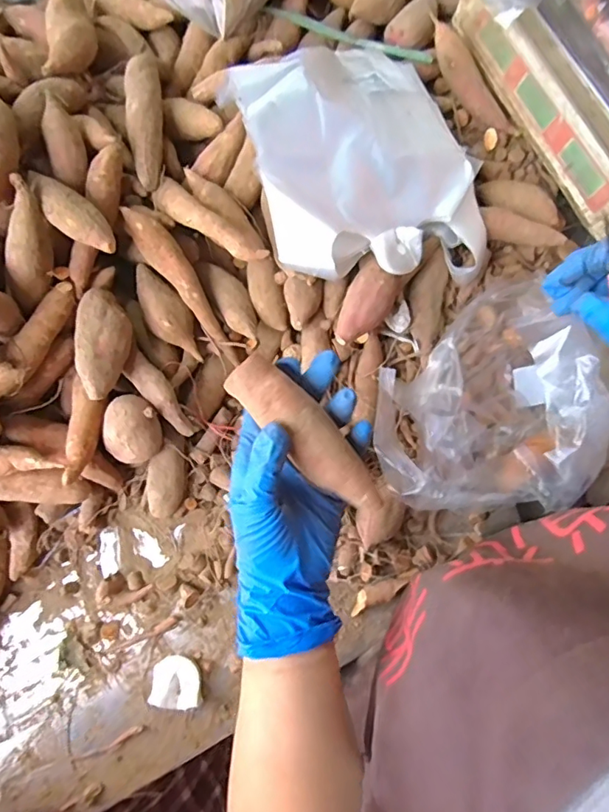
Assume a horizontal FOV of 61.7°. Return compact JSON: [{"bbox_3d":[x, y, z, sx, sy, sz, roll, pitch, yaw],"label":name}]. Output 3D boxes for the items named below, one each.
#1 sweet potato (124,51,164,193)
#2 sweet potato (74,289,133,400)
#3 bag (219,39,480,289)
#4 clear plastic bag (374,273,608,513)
[{"bbox_3d":[-0.150,-0.270,0.486,0.031,0.027,0.141,-8,79,0],"label":"sweet potato"},{"bbox_3d":[-0.173,-0.053,0.444,0.040,0.034,0.094,-3,79,1],"label":"sweet potato"},{"bbox_3d":[0.054,-0.240,0.487,0.231,0.062,0.273,-20,89,-25],"label":"bag"},{"bbox_3d":[0.159,0.011,0.443,0.197,0.102,0.171,-34,80,-5],"label":"clear plastic bag"}]

